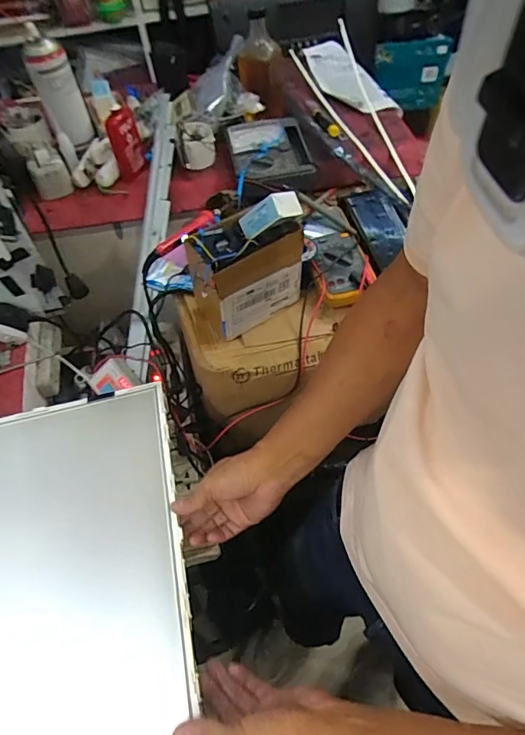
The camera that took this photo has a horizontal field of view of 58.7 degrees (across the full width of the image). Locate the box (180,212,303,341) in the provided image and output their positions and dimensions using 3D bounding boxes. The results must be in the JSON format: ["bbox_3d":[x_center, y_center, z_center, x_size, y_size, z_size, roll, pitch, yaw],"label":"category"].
[{"bbox_3d":[-0.030,-0.123,0.622,0.150,0.133,0.078,-32,57,-18],"label":"box"}]

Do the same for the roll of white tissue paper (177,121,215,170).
[{"bbox_3d":[-0.110,-0.374,0.783,0.061,0.050,0.074,-11,53,-4],"label":"roll of white tissue paper"}]

